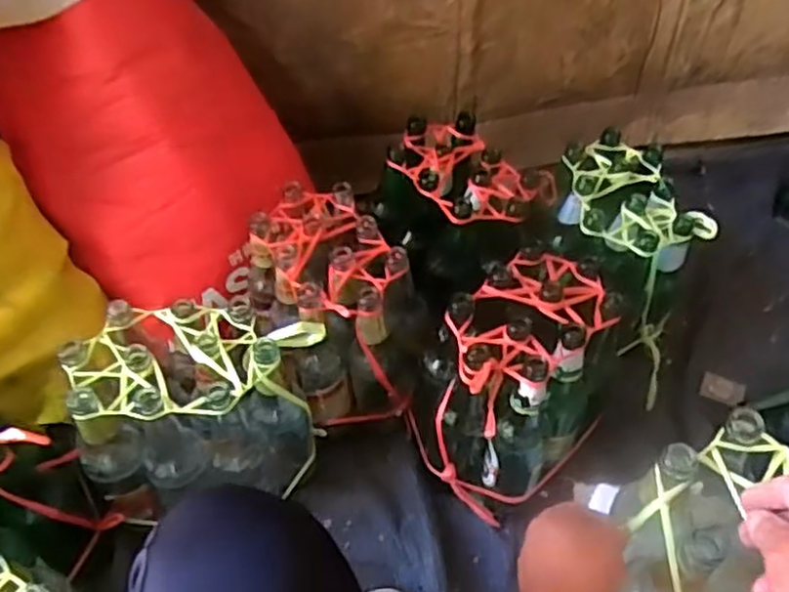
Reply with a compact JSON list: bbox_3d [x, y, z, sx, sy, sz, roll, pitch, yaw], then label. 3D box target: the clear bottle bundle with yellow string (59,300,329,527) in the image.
[{"bbox_3d":[-0.219,0.134,0.836,0.252,0.204,0.179,5,51,2],"label":"clear bottle bundle with yellow string"}]

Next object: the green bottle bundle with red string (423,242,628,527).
[{"bbox_3d":[0.146,0.098,0.890,0.190,0.216,0.254,32,57,22],"label":"green bottle bundle with red string"}]

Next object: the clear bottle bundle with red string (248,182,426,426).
[{"bbox_3d":[-0.077,0.020,0.948,0.192,0.219,0.249,-20,54,-17],"label":"clear bottle bundle with red string"}]

